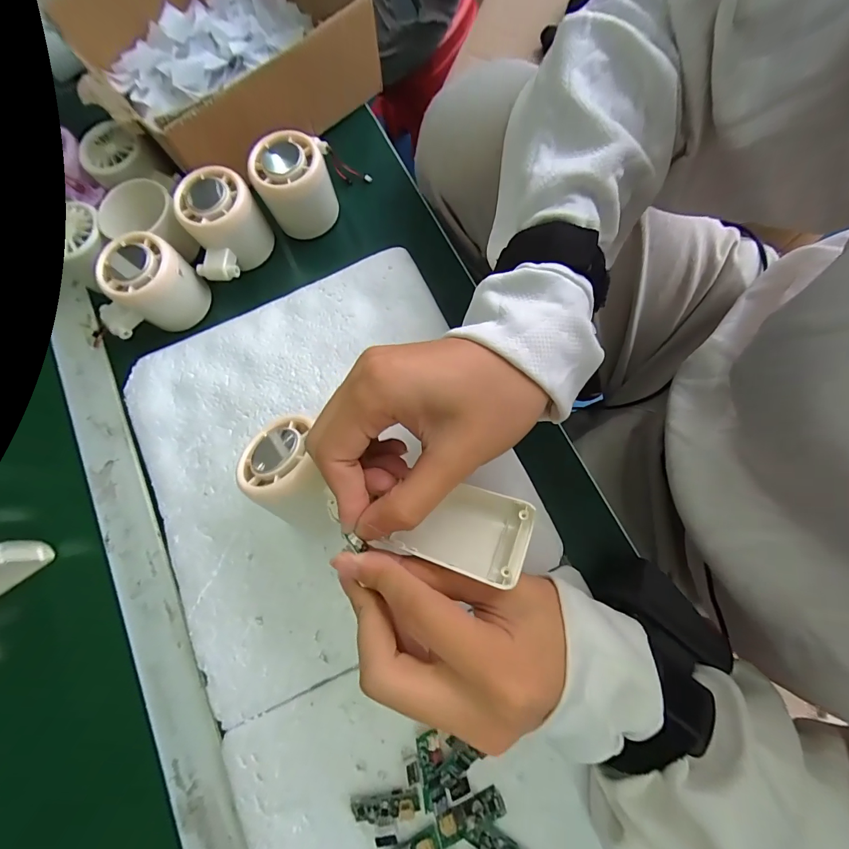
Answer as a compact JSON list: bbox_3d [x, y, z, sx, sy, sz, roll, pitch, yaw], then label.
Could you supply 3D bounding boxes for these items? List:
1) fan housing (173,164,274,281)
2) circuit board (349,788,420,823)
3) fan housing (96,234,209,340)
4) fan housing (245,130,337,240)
[{"bbox_3d":[-0.154,-0.152,0.305,0.057,0.050,0.067,-19,77,-2],"label":"fan housing"},{"bbox_3d":[-0.023,0.220,0.223,0.039,0.005,0.013,-9,77,1],"label":"circuit board"},{"bbox_3d":[-0.213,-0.102,0.296,0.054,0.047,0.076,44,82,11],"label":"fan housing"},{"bbox_3d":[-0.104,-0.200,0.313,0.058,0.051,0.065,-16,77,-1],"label":"fan housing"}]

